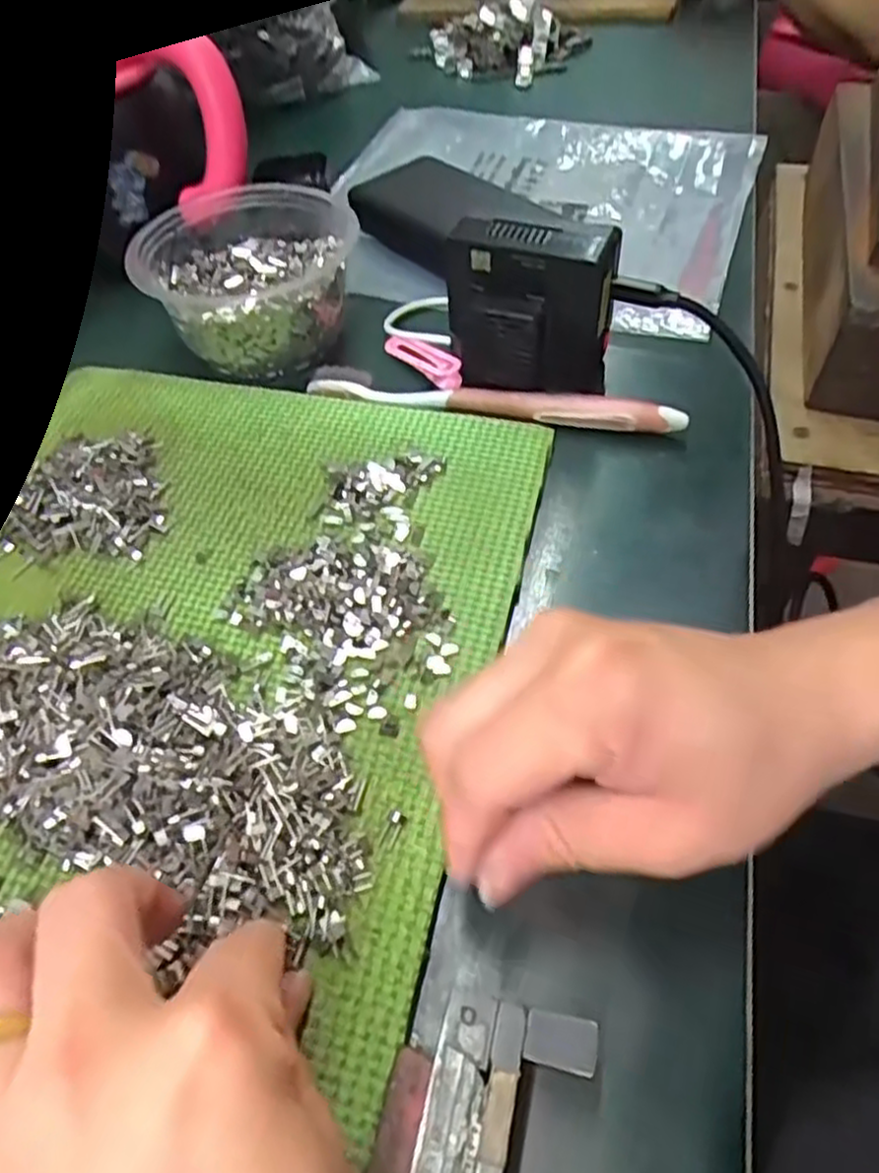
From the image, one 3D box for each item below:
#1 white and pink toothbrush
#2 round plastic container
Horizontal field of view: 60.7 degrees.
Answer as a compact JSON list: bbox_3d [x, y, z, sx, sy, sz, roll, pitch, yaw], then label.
[{"bbox_3d":[0.026,-0.094,0.367,0.181,0.015,0.013,10,54,9],"label":"white and pink toothbrush"},{"bbox_3d":[-0.111,-0.169,0.408,0.120,0.051,0.120,-1,53,1],"label":"round plastic container"}]

